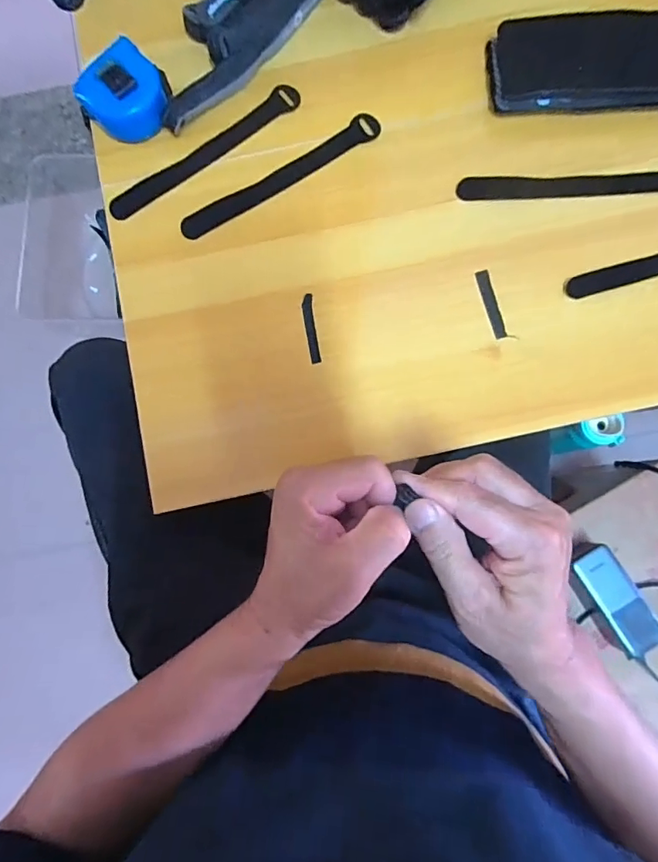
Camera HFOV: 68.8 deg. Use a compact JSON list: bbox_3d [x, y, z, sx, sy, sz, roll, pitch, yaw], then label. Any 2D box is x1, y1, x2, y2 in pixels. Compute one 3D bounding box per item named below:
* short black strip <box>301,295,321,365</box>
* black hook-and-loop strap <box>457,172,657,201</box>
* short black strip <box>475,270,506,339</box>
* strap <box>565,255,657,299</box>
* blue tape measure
[{"bbox_3d":[-0.015,-0.088,0.413,0.009,0.004,0.061,-8,84,4],"label":"short black strip"},{"bbox_3d":[0.213,-0.215,0.422,0.194,0.008,0.021,-2,83,2],"label":"black hook-and-loop strap"},{"bbox_3d":[0.140,-0.109,0.412,0.010,0.004,0.061,-15,80,3],"label":"short black strip"},{"bbox_3d":[0.296,-0.148,0.410,0.191,0.008,0.023,-16,83,0],"label":"strap"},{"bbox_3d":[-0.178,-0.296,0.423,0.070,0.040,0.069,29,85,5],"label":"blue tape measure"}]

